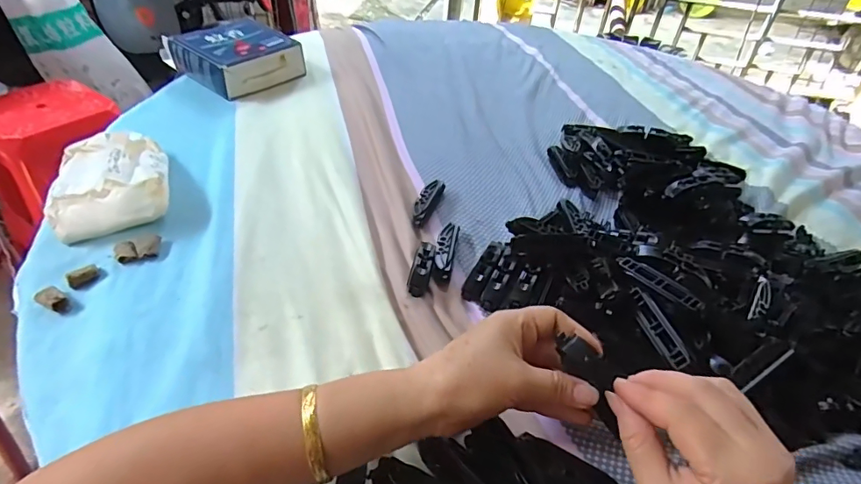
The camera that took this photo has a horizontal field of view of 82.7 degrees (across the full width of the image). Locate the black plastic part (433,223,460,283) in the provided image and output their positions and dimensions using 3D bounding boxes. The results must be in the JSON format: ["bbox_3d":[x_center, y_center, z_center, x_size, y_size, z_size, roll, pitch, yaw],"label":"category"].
[{"bbox_3d":[0.015,0.008,0.480,0.019,0.020,0.082,10,43,4],"label":"black plastic part"}]

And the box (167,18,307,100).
[{"bbox_3d":[-0.290,-0.281,0.736,0.161,0.047,0.147,30,48,24],"label":"box"}]

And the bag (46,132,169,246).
[{"bbox_3d":[-0.328,-0.068,0.502,0.103,0.045,0.139,-13,46,-20],"label":"bag"}]

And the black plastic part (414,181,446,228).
[{"bbox_3d":[-0.005,-0.043,0.535,0.019,0.019,0.081,16,44,11],"label":"black plastic part"}]

